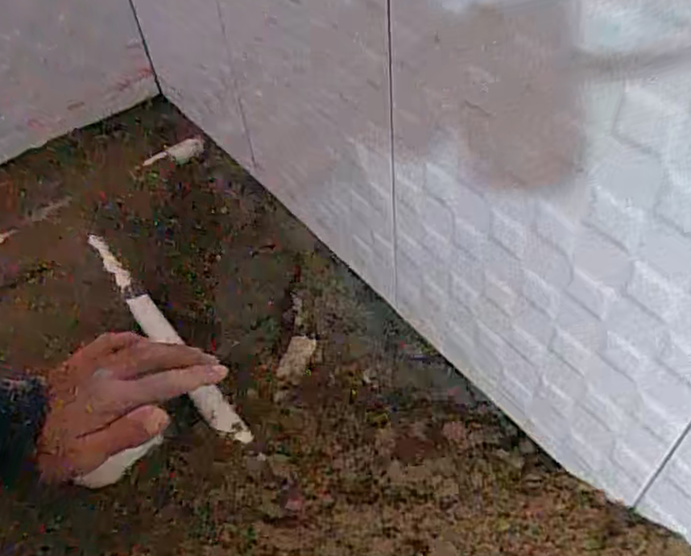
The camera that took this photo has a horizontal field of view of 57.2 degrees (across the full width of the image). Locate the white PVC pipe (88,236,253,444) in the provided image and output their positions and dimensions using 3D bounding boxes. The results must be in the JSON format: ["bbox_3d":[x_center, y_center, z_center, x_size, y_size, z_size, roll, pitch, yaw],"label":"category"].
[{"bbox_3d":[-0.192,0.056,0.659,0.028,0.037,0.337,-32,50,-21],"label":"white PVC pipe"}]

